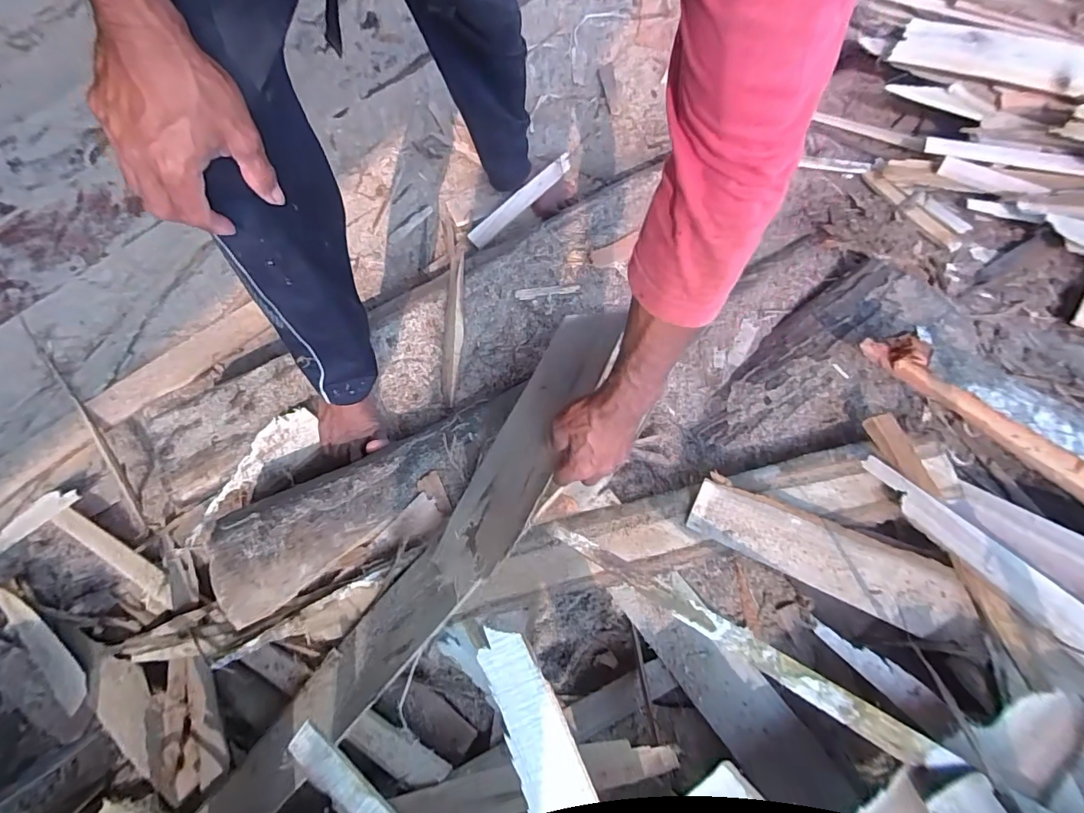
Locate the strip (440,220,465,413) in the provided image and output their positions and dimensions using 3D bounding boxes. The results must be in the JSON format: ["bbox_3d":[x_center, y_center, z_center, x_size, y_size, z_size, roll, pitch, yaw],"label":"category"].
[{"bbox_3d":[-0.154,-0.173,0.832,0.036,0.015,0.352,-2,74,-2],"label":"strip"}]

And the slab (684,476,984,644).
[{"bbox_3d":[0.322,0.171,0.548,0.298,0.009,0.076,20,84,14],"label":"slab"}]

